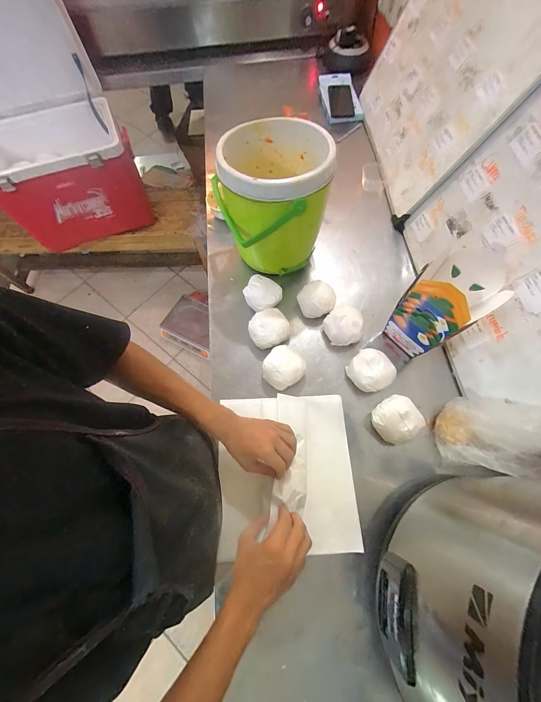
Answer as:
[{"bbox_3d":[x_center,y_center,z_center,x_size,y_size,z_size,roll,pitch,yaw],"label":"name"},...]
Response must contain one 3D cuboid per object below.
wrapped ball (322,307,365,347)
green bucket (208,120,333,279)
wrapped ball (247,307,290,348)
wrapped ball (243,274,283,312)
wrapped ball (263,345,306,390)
[{"bbox_3d":[0.166,-0.058,0.604,0.086,0.080,0.090,0,68,0],"label":"wrapped ball"},{"bbox_3d":[0.012,-0.300,0.596,0.201,0.263,0.211,0,68,0],"label":"green bucket"},{"bbox_3d":[-0.005,-0.049,0.595,0.081,0.056,0.077,0,68,0],"label":"wrapped ball"},{"bbox_3d":[-0.021,-0.127,0.630,0.080,0.061,0.078,0,68,0],"label":"wrapped ball"},{"bbox_3d":[0.028,0.034,0.559,0.079,0.055,0.085,0,68,0],"label":"wrapped ball"}]

